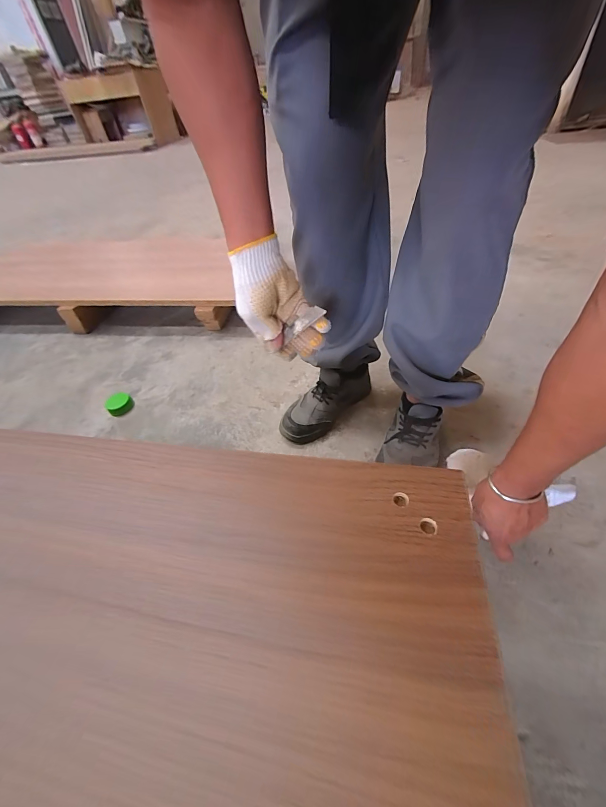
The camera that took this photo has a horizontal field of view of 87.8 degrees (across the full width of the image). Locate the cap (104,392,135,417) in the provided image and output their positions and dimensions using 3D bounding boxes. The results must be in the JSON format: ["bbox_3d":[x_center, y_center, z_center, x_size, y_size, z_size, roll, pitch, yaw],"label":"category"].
[{"bbox_3d":[-0.304,0.002,0.523,0.040,0.022,0.032,-37,53,-26],"label":"cap"}]

